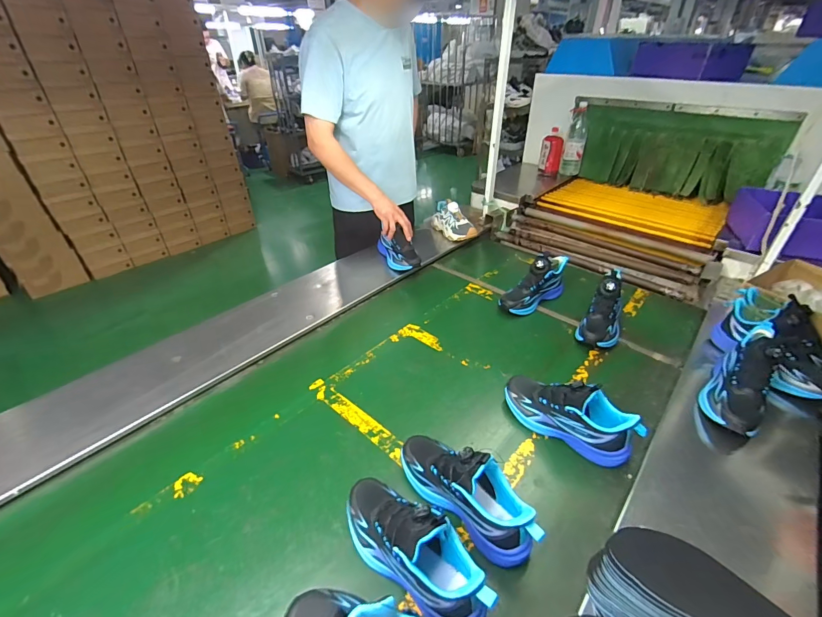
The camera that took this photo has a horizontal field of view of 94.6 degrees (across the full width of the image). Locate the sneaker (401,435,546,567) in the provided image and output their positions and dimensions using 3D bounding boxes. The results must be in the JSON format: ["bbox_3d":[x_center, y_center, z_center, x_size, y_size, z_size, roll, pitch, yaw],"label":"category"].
[{"bbox_3d":[0.085,0.274,0.603,0.255,0.140,0.085,29,44,33],"label":"sneaker"}]

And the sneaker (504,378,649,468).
[{"bbox_3d":[0.303,0.196,0.739,0.083,0.126,0.247,-28,45,-35],"label":"sneaker"}]

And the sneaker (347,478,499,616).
[{"bbox_3d":[-0.003,0.331,0.533,0.244,0.134,0.083,28,43,33],"label":"sneaker"}]

